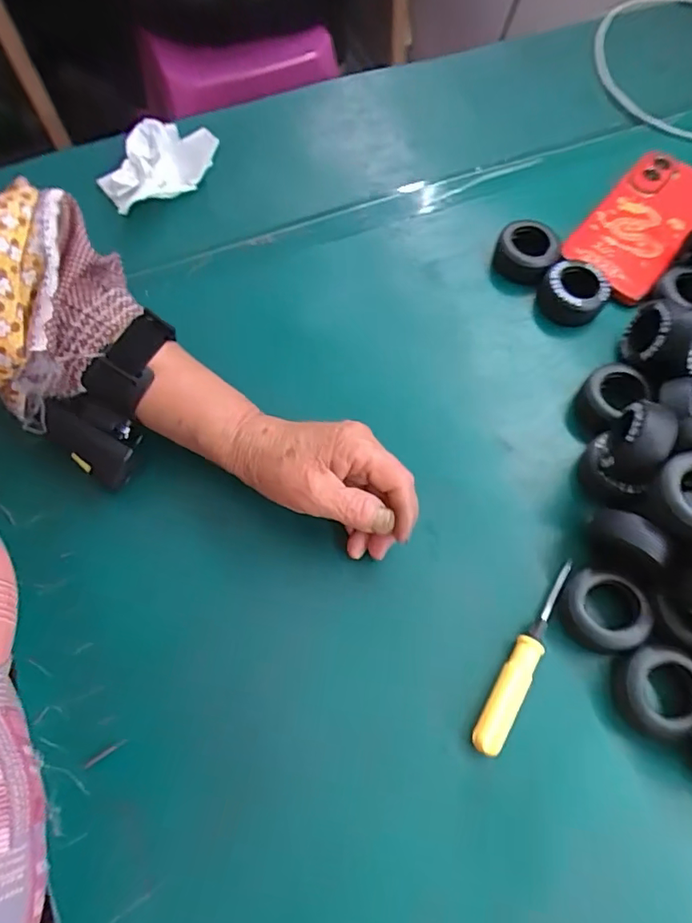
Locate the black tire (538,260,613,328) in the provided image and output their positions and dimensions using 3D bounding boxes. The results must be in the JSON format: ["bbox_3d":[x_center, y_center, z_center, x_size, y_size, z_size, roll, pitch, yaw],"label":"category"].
[{"bbox_3d":[0.173,-0.129,0.433,0.046,0.022,0.052,38,71,14],"label":"black tire"}]

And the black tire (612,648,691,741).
[{"bbox_3d":[0.179,0.132,0.325,0.052,0.020,0.046,5,66,1],"label":"black tire"}]

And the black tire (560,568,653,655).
[{"bbox_3d":[0.154,0.090,0.342,0.048,0.021,0.044,0,66,-1],"label":"black tire"}]

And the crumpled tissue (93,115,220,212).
[{"bbox_3d":[-0.158,-0.242,0.470,0.089,0.032,0.068,-41,73,-17],"label":"crumpled tissue"}]

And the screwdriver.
[{"bbox_3d":[0.107,0.111,0.337,0.017,0.014,0.125,29,69,11],"label":"screwdriver"}]

